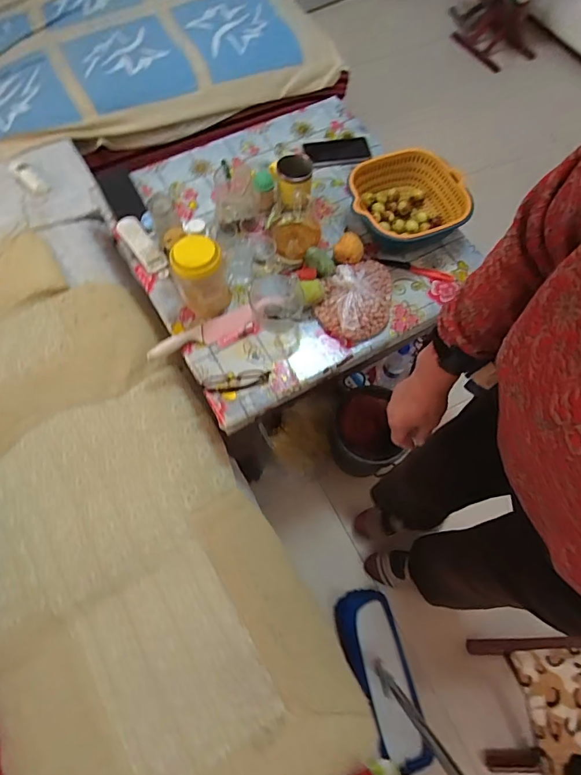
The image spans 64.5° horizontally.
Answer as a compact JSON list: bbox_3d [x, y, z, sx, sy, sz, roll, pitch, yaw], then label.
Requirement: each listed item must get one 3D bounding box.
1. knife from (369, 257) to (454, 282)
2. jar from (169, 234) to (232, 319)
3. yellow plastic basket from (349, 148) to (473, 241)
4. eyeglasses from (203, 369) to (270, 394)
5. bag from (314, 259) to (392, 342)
[{"bbox_3d":[0.272,-0.264,1.017,0.182,0.014,0.026,15,67,5],"label":"knife"},{"bbox_3d":[-0.171,-0.211,0.894,0.090,0.155,0.082,1,67,-2],"label":"jar"},{"bbox_3d":[0.255,-0.405,1.029,0.249,0.095,0.235,-5,67,-4],"label":"yellow plastic basket"},{"bbox_3d":[-0.104,-0.014,0.889,0.129,0.017,0.038,-9,67,-6],"label":"eyeglasses"},{"bbox_3d":[0.136,-0.190,0.950,0.144,0.065,0.188,12,67,4],"label":"bag"}]

